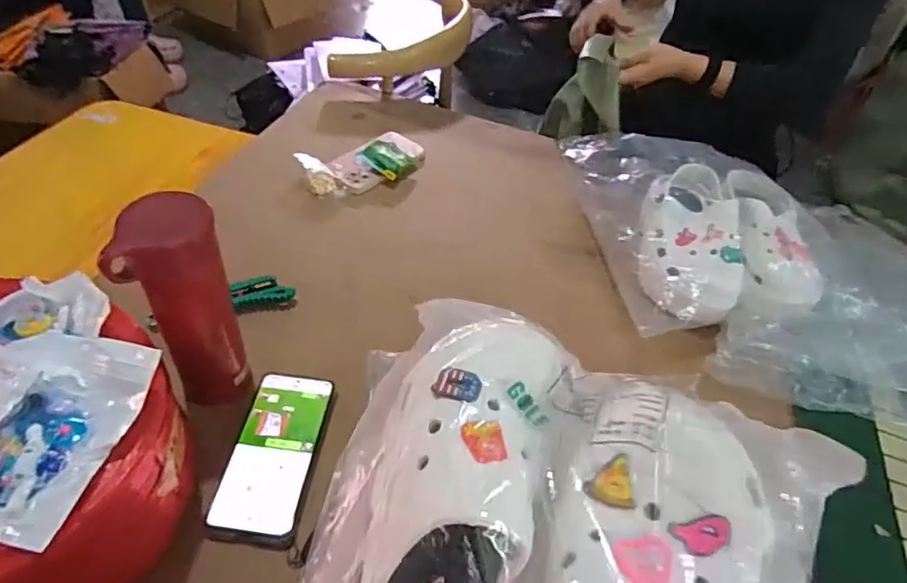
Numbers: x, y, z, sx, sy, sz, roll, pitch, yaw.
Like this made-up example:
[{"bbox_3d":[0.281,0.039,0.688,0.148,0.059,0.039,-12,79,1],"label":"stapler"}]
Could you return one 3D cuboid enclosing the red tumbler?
[{"bbox_3d":[-0.230,0.014,0.496,0.065,0.200,0.069,4,46,-4],"label":"red tumbler"}]

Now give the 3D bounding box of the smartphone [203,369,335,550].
[{"bbox_3d":[-0.164,0.147,0.527,0.075,0.013,0.167,8,45,0],"label":"smartphone"}]

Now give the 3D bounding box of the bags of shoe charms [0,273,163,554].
[{"bbox_3d":[-0.311,0.064,0.397,0.185,0.035,0.180,15,46,7],"label":"bags of shoe charms"}]

